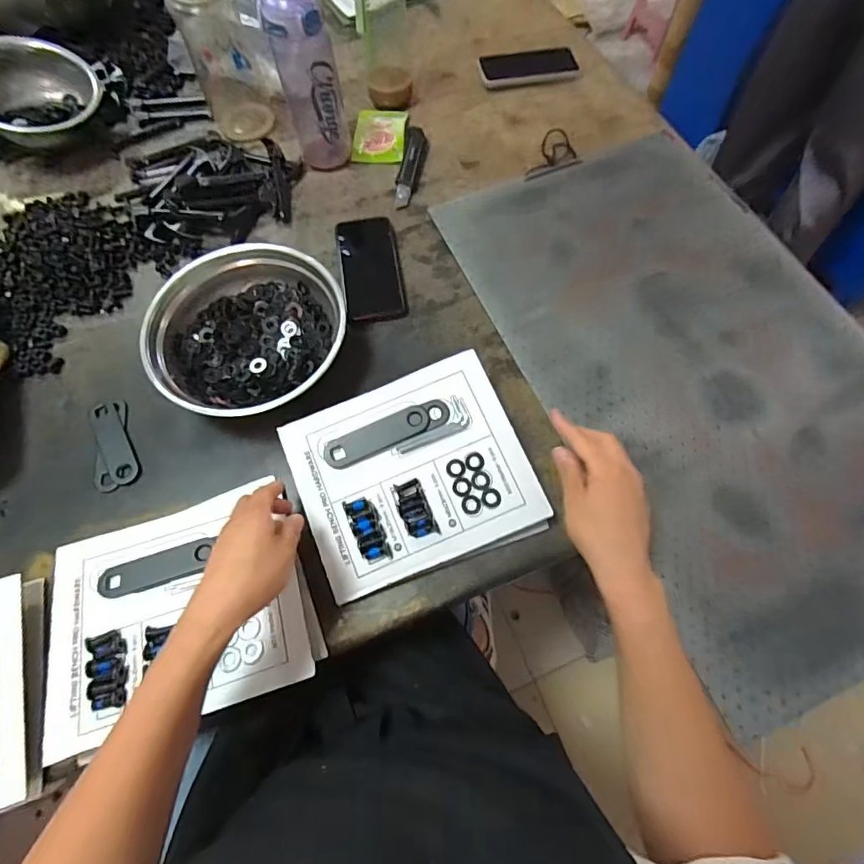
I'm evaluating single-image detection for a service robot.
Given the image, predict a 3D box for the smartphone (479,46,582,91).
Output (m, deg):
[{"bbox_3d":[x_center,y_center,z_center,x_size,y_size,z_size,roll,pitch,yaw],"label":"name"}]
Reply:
[{"bbox_3d":[0.160,-0.605,0.776,0.162,0.005,0.088,-9,67,-3],"label":"smartphone"}]

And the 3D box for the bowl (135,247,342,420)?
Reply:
[{"bbox_3d":[-0.208,-0.115,0.542,0.211,0.069,0.192,0,67,1],"label":"bowl"}]

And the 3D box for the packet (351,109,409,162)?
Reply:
[{"bbox_3d":[-0.080,-0.457,0.723,0.079,0.013,0.110,4,67,2],"label":"packet"}]

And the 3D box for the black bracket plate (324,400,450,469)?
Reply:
[{"bbox_3d":[-0.046,0.001,0.483,0.132,0.007,0.032,-24,81,-2],"label":"black bracket plate"}]

